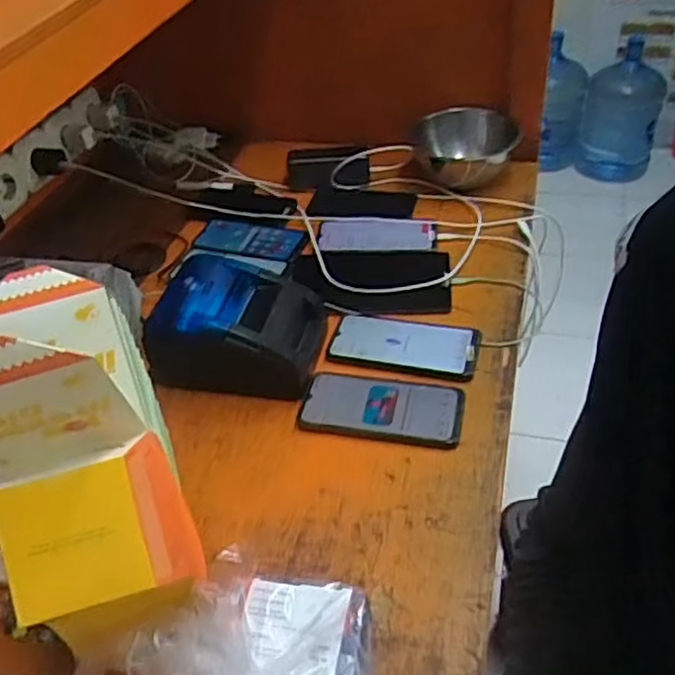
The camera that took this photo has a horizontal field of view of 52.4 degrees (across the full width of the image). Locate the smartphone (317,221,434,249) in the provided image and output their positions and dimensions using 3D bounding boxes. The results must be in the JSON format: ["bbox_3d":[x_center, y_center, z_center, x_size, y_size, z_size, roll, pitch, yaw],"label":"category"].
[{"bbox_3d":[0.055,-0.150,0.986,0.162,0.013,0.064,0,41,8],"label":"smartphone"}]

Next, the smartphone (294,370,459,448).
[{"bbox_3d":[0.047,0.073,0.733,0.167,0.010,0.084,6,42,14],"label":"smartphone"}]

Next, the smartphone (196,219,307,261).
[{"bbox_3d":[-0.128,-0.142,0.998,0.154,0.014,0.077,14,45,23],"label":"smartphone"}]

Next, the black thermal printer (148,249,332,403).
[{"bbox_3d":[-0.113,-0.016,0.792,0.180,0.103,0.137,1,42,9],"label":"black thermal printer"}]

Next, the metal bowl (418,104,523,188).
[{"bbox_3d":[0.199,-0.300,1.072,0.149,0.076,0.146,-4,41,4],"label":"metal bowl"}]

